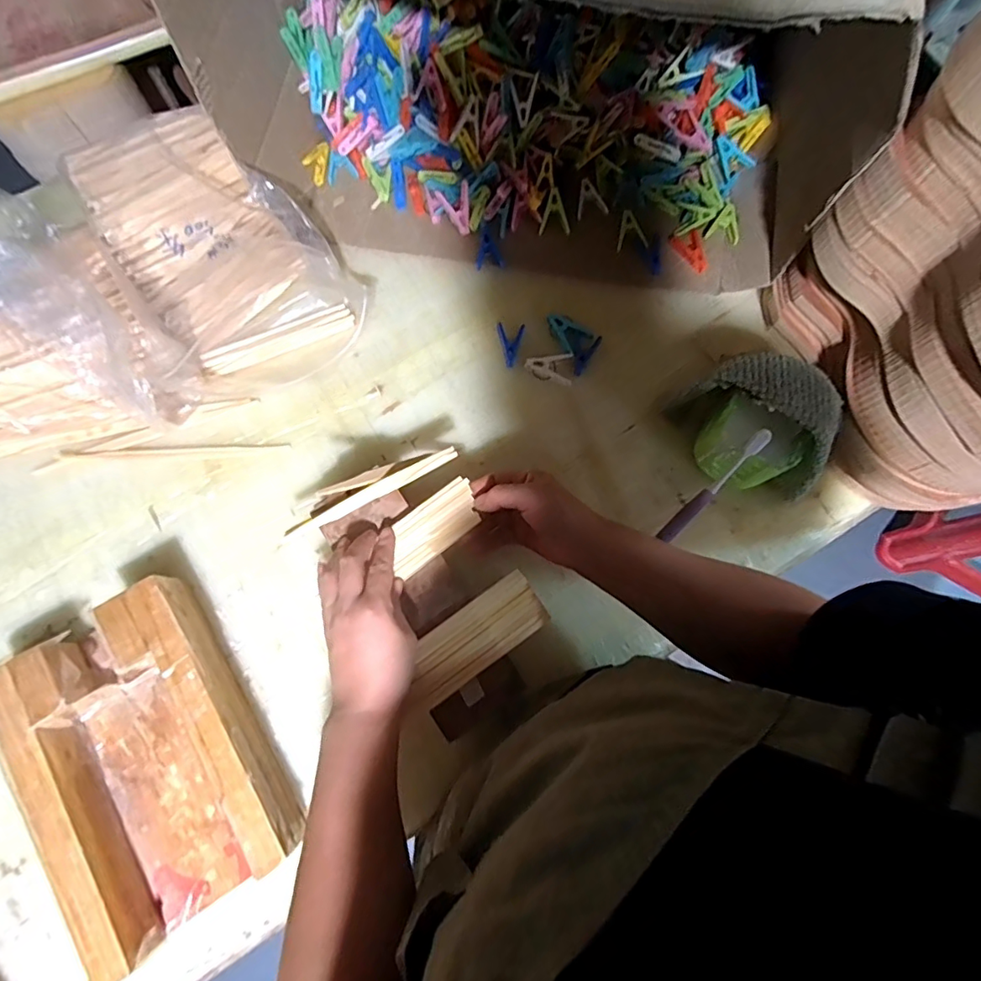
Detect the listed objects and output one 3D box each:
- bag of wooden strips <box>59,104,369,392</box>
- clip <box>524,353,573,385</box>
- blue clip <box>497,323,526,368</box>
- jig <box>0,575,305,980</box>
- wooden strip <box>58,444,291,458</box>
[{"bbox_3d":[-0.295,-0.268,0.578,0.204,0.099,0.298,-36,79,-10],"label":"bag of wooden strips"},{"bbox_3d":[0.066,-0.139,0.597,0.053,0.005,0.036,3,76,-1],"label":"clip"},{"bbox_3d":[0.022,-0.166,0.606,0.030,0.004,0.053,4,76,-1],"label":"blue clip"},{"bbox_3d":[-0.303,0.235,0.469,0.169,0.062,0.266,-33,79,-9],"label":"jig"},{"bbox_3d":[-0.341,-0.042,0.570,0.238,0.011,0.011,-2,76,-2],"label":"wooden strip"}]

